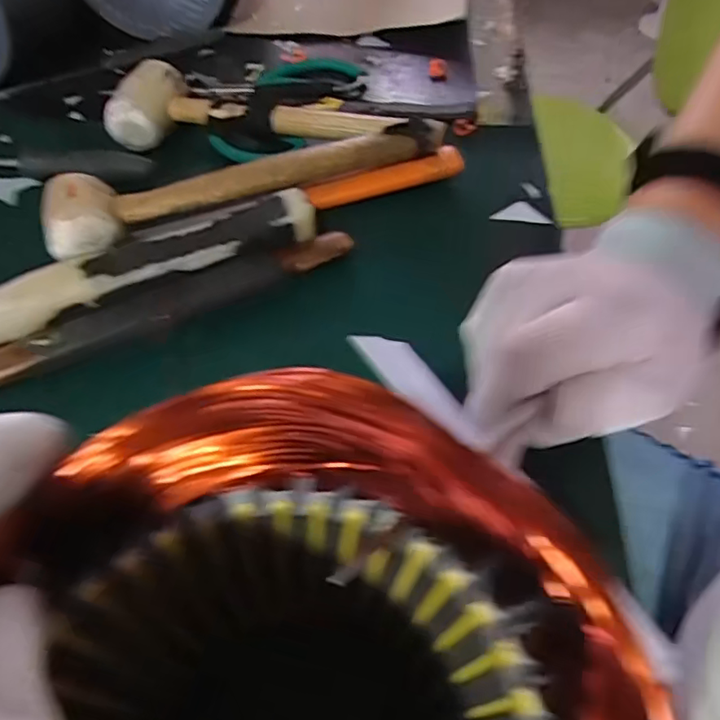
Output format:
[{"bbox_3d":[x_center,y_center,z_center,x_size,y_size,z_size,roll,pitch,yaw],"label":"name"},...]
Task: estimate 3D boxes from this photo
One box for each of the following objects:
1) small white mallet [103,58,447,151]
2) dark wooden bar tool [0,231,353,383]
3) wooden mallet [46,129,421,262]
[{"bbox_3d":[-0.074,-0.187,0.423,0.233,0.038,0.075,10,57,7],"label":"small white mallet"},{"bbox_3d":[-0.113,-0.035,0.335,0.225,0.018,0.027,-21,58,-13],"label":"dark wooden bar tool"},{"bbox_3d":[-0.076,-0.121,0.373,0.254,0.042,0.056,-20,58,-12],"label":"wooden mallet"}]

